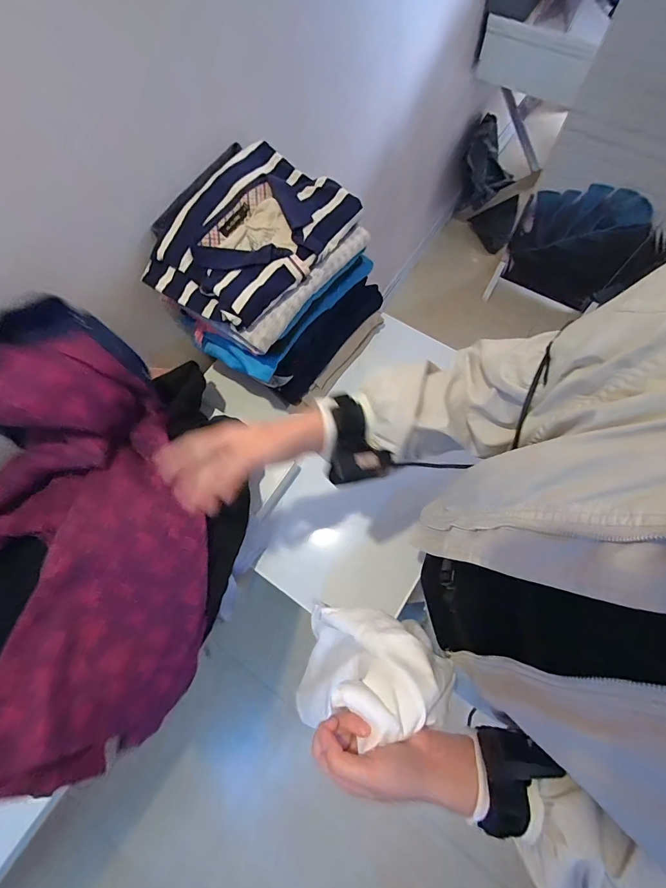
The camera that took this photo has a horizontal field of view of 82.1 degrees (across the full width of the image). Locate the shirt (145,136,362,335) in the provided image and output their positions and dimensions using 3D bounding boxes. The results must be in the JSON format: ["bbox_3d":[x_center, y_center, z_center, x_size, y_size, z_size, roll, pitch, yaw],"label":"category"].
[{"bbox_3d":[-0.123,-0.323,0.585,0.217,0.050,0.296,31,76,13],"label":"shirt"}]

